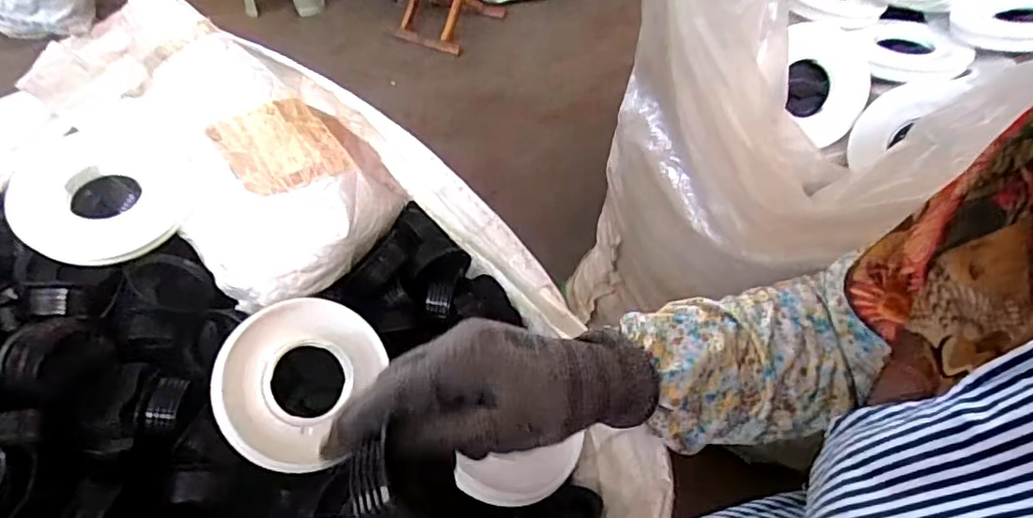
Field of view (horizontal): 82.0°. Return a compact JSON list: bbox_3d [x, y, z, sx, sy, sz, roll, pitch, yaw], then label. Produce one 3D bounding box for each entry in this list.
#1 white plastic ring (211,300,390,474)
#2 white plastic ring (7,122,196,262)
[{"bbox_3d":[-0.171,0.093,0.460,0.111,0.015,0.128,26,62,-21],"label":"white plastic ring"},{"bbox_3d":[-0.355,-0.056,0.507,0.136,0.024,0.124,4,69,-10],"label":"white plastic ring"}]

